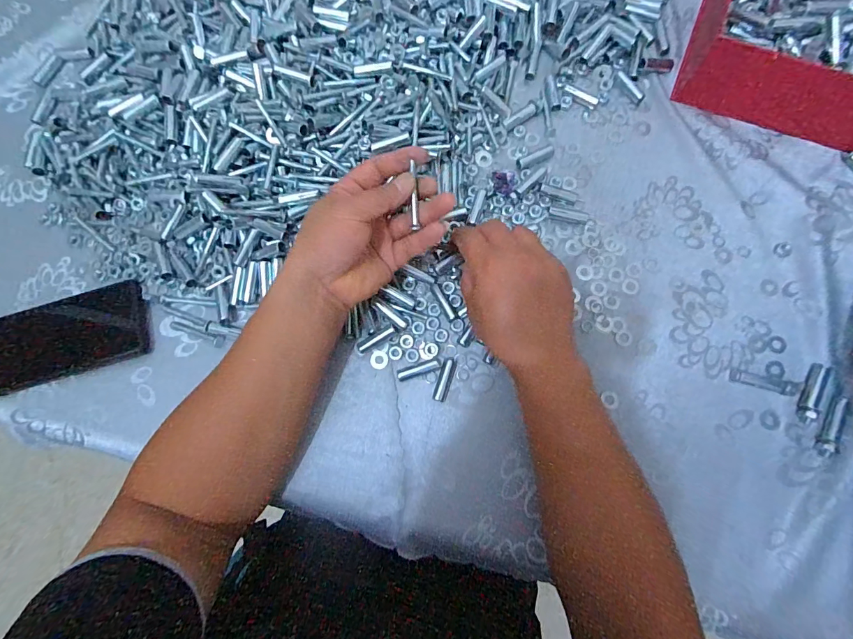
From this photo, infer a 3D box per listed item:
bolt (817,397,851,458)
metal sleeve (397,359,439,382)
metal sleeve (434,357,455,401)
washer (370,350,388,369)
[{"bbox_3d":[0.355,0.094,0.359,0.013,0.007,0.055,30,81,7],"label":"bolt"},{"bbox_3d":[-0.008,0.047,0.381,0.040,0.006,0.008,-18,78,-2],"label":"metal sleeve"},{"bbox_3d":[0.017,0.055,0.378,0.011,0.009,0.041,17,79,5],"label":"metal sleeve"},{"bbox_3d":[-0.045,0.038,0.387,0.016,0.004,0.017,0,78,1],"label":"washer"}]

